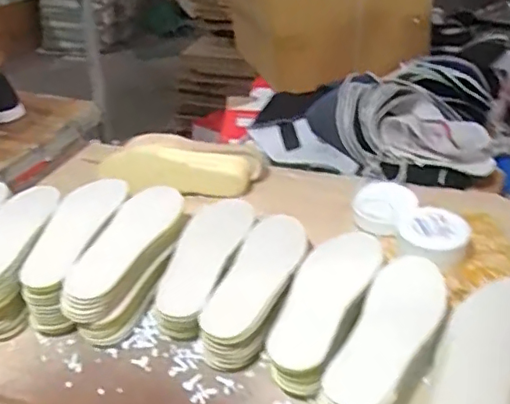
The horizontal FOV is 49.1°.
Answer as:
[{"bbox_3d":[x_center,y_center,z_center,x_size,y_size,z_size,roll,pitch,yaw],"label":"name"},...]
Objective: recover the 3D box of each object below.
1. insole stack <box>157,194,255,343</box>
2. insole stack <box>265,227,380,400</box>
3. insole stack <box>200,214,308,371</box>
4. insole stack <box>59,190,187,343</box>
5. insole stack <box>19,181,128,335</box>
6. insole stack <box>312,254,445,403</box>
[{"bbox_3d":[-0.065,0.085,0.794,0.089,0.067,0.257,9,34,11],"label":"insole stack"},{"bbox_3d":[0.087,0.128,0.697,0.087,0.062,0.234,17,36,21],"label":"insole stack"},{"bbox_3d":[0.007,0.112,0.747,0.088,0.053,0.260,14,35,18],"label":"insole stack"},{"bbox_3d":[-0.163,0.079,0.776,0.093,0.081,0.262,10,34,12],"label":"insole stack"},{"bbox_3d":[-0.252,0.053,0.790,0.087,0.082,0.262,7,46,7],"label":"insole stack"},{"bbox_3d":[0.158,0.161,0.658,0.093,0.078,0.271,19,37,23],"label":"insole stack"}]

